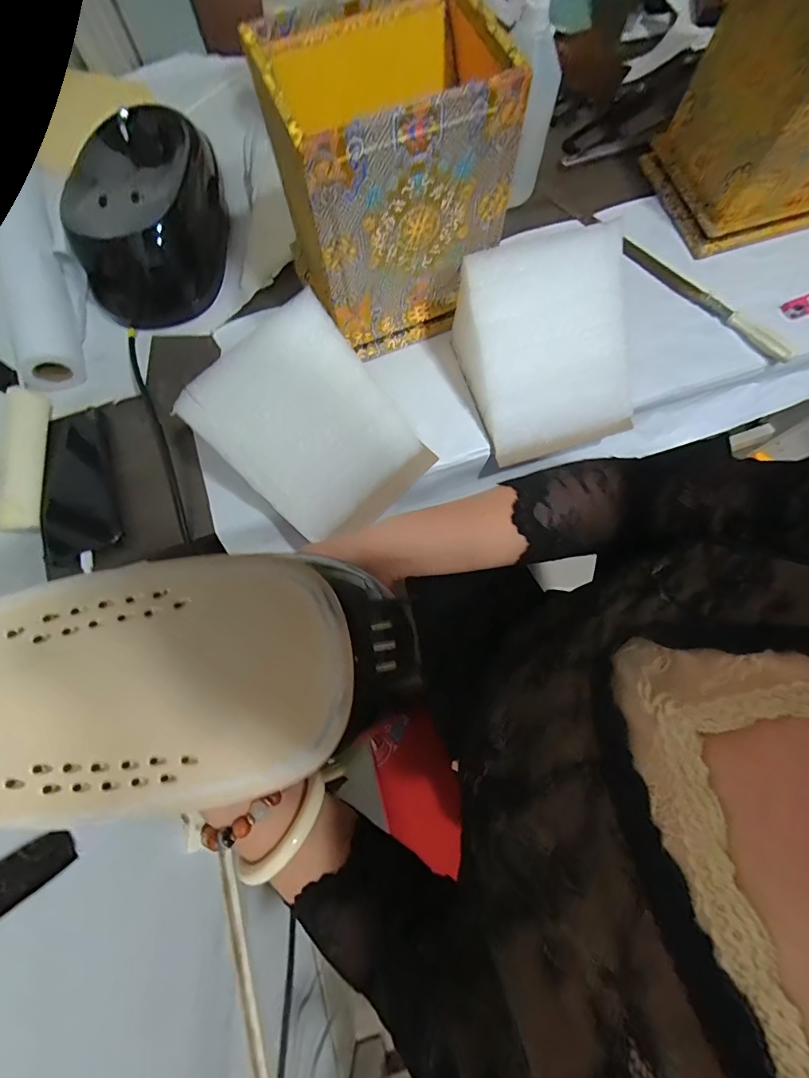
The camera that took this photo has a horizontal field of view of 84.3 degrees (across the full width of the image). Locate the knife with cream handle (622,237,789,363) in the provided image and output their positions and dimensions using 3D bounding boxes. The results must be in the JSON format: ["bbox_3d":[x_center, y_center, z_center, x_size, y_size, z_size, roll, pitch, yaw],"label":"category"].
[{"bbox_3d":[0.346,-0.281,0.518,0.028,0.009,0.228,-43,79,-10],"label":"knife with cream handle"}]

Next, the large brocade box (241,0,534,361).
[{"bbox_3d":[-0.013,-0.334,0.430,0.177,0.211,0.159,-22,76,-5],"label":"large brocade box"}]

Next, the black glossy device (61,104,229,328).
[{"bbox_3d":[-0.301,-0.398,0.526,0.150,0.083,0.276,-5,75,-1],"label":"black glossy device"}]

